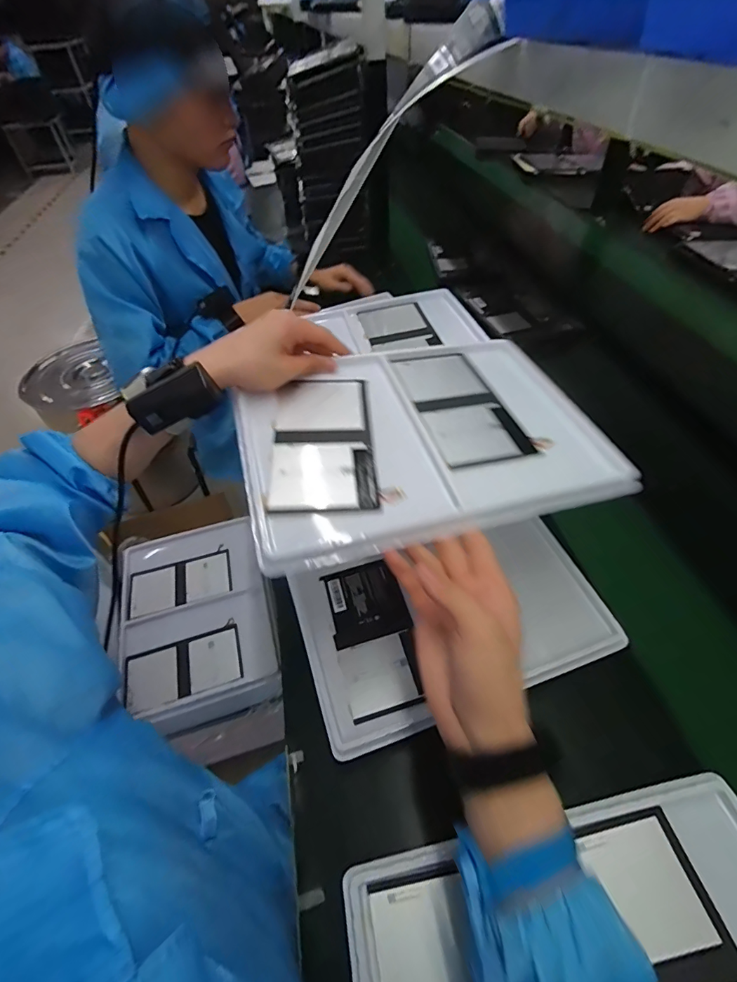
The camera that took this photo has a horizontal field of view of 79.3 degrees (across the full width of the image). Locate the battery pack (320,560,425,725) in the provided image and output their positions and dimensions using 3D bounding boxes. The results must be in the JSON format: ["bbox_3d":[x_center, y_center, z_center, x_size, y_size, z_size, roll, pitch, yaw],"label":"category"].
[{"bbox_3d":[0.004,0.159,0.505,0.084,0.009,0.172,-16,51,-3],"label":"battery pack"}]

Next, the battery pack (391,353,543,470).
[{"bbox_3d":[0.093,-0.087,0.453,0.089,0.004,0.170,-12,51,-13],"label":"battery pack"}]

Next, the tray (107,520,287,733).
[{"bbox_3d":[-0.292,0.210,0.763,0.242,0.058,0.333,-16,52,-9],"label":"tray"}]

